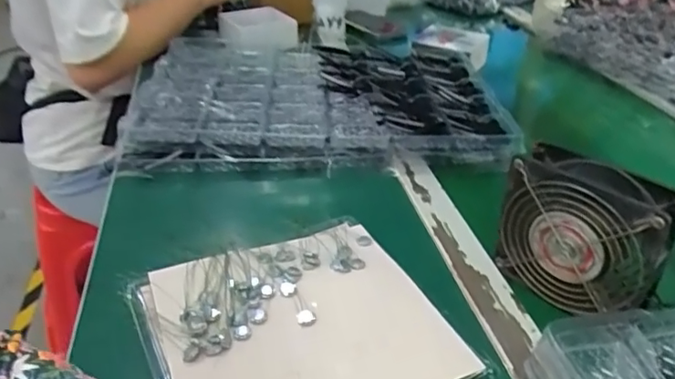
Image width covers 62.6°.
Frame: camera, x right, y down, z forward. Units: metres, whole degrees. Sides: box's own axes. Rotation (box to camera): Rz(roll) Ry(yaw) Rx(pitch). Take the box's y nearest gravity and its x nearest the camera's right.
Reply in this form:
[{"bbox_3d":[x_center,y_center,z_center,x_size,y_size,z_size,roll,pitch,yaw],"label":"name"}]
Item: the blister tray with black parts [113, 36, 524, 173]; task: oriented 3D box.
[{"bbox_3d":[-0.025,-0.127,0.720,0.441,0.036,0.340,0,33,-2],"label":"blister tray with black parts"}]

